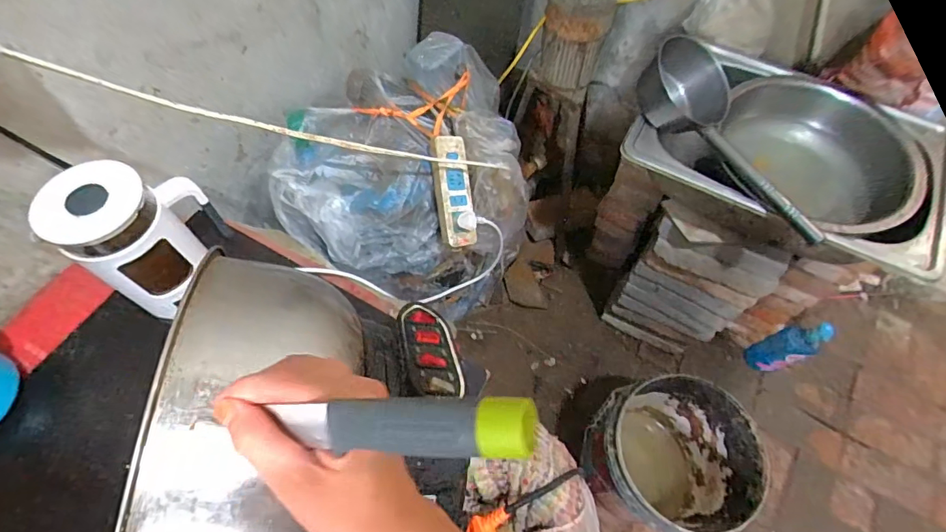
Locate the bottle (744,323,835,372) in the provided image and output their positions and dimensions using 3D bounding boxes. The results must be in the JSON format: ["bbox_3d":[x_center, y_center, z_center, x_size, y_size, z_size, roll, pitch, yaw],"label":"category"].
[{"bbox_3d":[0.838,0.219,1.274,0.054,0.259,0.078,4,60,-24],"label":"bottle"}]

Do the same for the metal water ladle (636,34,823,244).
[{"bbox_3d":[0.463,-0.224,0.845,0.154,0.120,0.423,-34,68,-18],"label":"metal water ladle"}]

